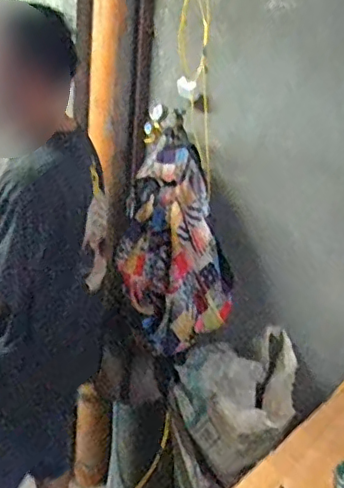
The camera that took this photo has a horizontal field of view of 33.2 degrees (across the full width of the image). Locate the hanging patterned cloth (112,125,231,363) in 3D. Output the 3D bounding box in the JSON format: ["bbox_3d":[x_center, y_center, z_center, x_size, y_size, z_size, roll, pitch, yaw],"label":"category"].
[{"bbox_3d":[-0.013,-0.015,1.532,0.278,0.582,0.086,-13,-4,-1],"label":"hanging patterned cloth"}]

